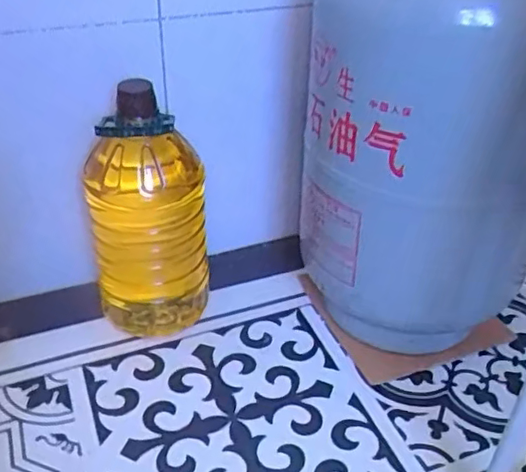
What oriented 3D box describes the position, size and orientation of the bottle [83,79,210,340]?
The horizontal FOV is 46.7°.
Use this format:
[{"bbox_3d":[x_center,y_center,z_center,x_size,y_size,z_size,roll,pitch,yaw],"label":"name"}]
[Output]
[{"bbox_3d":[-0.160,-0.039,0.814,0.146,0.348,0.165,-9,40,-11],"label":"bottle"}]

